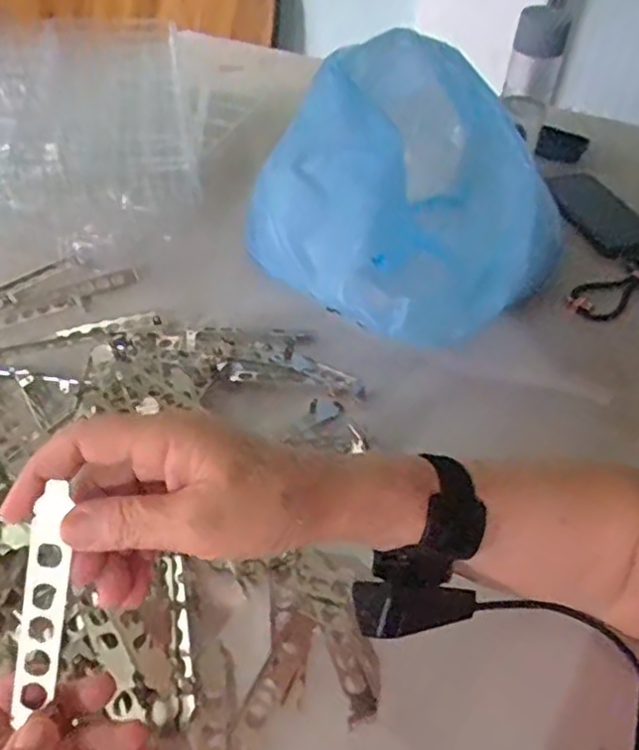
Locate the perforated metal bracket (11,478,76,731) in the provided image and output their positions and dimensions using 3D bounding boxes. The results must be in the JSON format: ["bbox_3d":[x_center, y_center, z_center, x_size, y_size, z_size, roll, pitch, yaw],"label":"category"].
[{"bbox_3d":[-0.129,0.105,0.295,0.021,0.005,0.105,7,89,12],"label":"perforated metal bracket"}]

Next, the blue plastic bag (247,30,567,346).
[{"bbox_3d":[0.080,-0.175,0.591,0.237,0.168,0.232,35,53,27],"label":"blue plastic bag"}]

